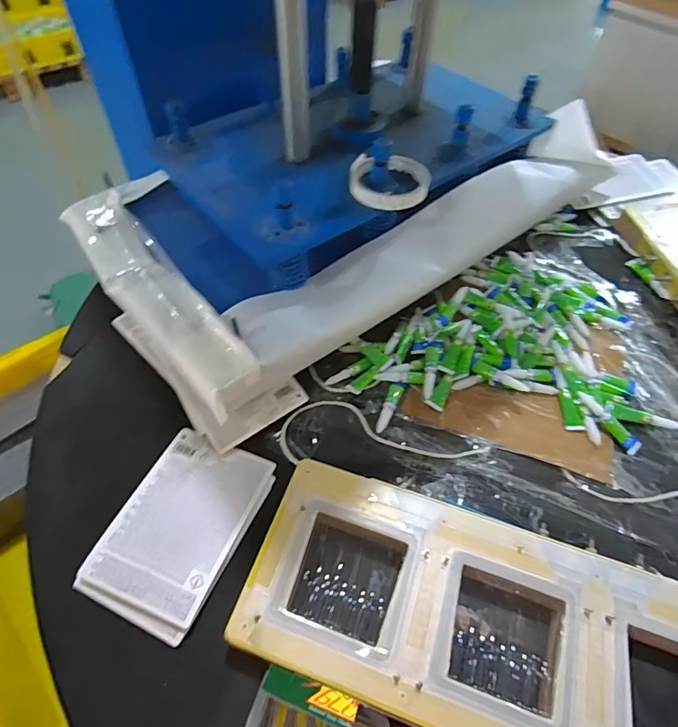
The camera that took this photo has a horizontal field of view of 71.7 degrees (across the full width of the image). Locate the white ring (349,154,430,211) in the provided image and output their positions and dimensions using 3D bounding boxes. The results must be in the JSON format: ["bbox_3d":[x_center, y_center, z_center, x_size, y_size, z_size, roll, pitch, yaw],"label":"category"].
[{"bbox_3d":[0.059,-0.218,0.555,0.090,0.031,0.090,1,53,-1],"label":"white ring"}]

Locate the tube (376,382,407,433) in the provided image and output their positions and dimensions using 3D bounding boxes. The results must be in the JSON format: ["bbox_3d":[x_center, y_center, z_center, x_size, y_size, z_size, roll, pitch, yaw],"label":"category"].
[{"bbox_3d":[0.059,0.050,0.538,0.017,0.010,0.073,17,55,11],"label":"tube"}]

